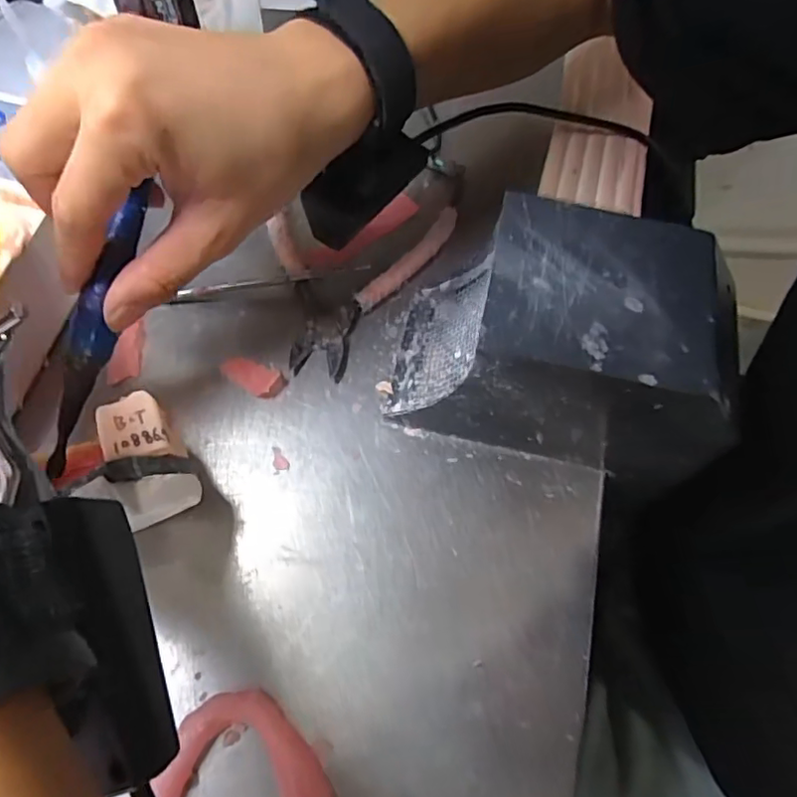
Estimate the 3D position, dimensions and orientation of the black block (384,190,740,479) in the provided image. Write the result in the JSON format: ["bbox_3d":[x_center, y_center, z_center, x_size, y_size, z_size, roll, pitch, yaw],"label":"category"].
[{"bbox_3d":[0.072,-0.027,0.271,0.145,0.085,0.091,14,64,6],"label":"black block"}]

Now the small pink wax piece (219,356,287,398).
[{"bbox_3d":[-0.075,-0.012,0.302,0.033,0.005,0.016,26,66,11],"label":"small pink wax piece"}]

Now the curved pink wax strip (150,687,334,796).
[{"bbox_3d":[-0.064,0.137,0.221,0.074,0.019,0.047,-5,64,-4],"label":"curved pink wax strip"}]

